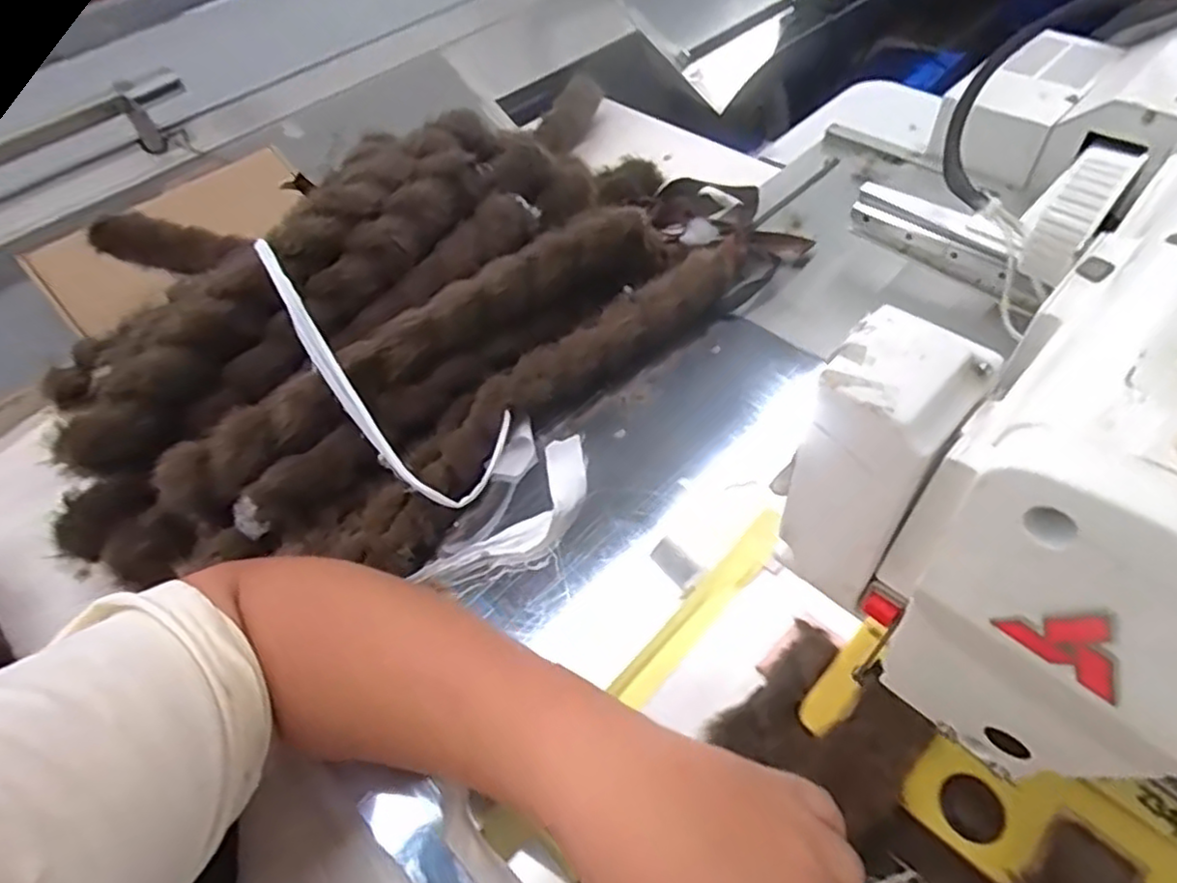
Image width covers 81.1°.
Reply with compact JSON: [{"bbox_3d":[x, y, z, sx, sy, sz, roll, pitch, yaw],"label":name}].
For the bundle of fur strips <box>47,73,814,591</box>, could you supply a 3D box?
[{"bbox_3d":[-0.115,-0.113,0.550,0.606,0.130,0.310,-39,60,-23],"label":"bundle of fur strips"}]

